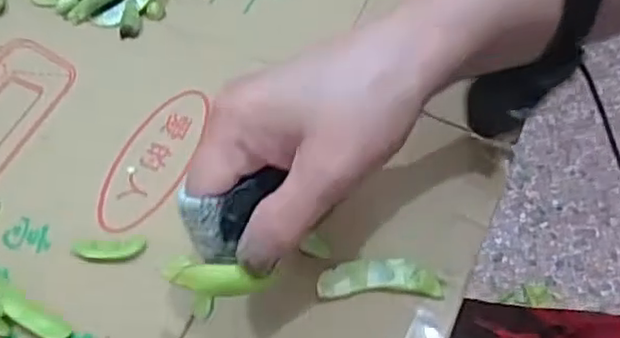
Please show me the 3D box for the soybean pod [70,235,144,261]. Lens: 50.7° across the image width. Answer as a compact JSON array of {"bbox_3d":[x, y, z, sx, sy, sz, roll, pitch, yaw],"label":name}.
[{"bbox_3d":[-0.103,0.041,0.338,0.036,0.006,0.013,-8,59,-2],"label":"soybean pod"}]

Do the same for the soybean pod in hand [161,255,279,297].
[{"bbox_3d":[-0.037,0.045,0.269,0.045,0.008,0.012,10,59,-8],"label":"soybean pod in hand"}]

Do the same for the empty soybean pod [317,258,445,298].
[{"bbox_3d":[0.034,0.053,0.317,0.059,0.004,0.018,0,76,0],"label":"empty soybean pod"}]

